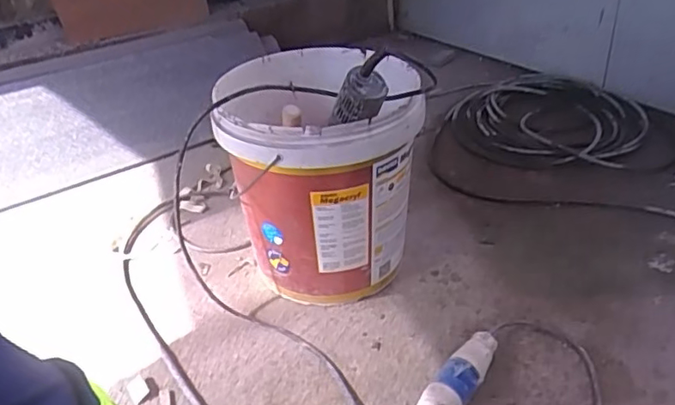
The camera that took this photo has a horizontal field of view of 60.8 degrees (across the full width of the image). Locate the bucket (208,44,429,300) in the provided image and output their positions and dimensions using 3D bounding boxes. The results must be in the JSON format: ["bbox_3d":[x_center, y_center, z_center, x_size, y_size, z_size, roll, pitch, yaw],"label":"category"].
[{"bbox_3d":[-0.020,-0.060,0.909,0.284,0.359,0.307,-2,36,4],"label":"bucket"}]

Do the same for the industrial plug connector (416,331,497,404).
[{"bbox_3d":[0.148,0.236,0.726,0.048,0.056,0.188,22,44,32],"label":"industrial plug connector"}]

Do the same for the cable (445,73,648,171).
[{"bbox_3d":[0.489,-0.206,1.372,0.426,0.034,0.433,-2,35,2],"label":"cable"}]

